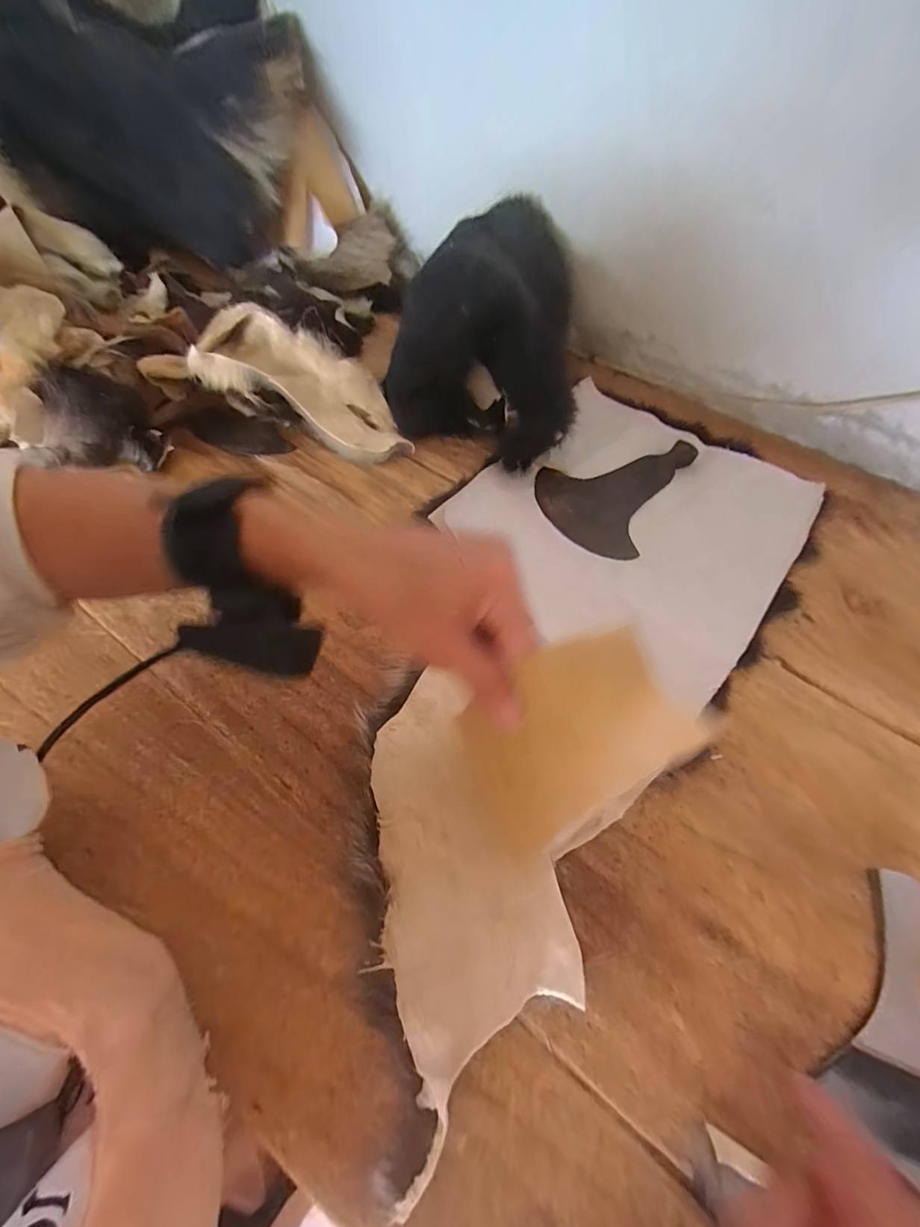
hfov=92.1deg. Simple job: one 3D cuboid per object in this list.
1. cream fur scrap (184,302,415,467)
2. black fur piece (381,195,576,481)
[{"bbox_3d":[-0.150,-0.220,0.439,0.224,0.052,0.091,29,66,-11],"label":"cream fur scrap"},{"bbox_3d":[0.018,-0.289,0.462,0.188,0.106,0.270,4,64,2],"label":"black fur piece"}]

